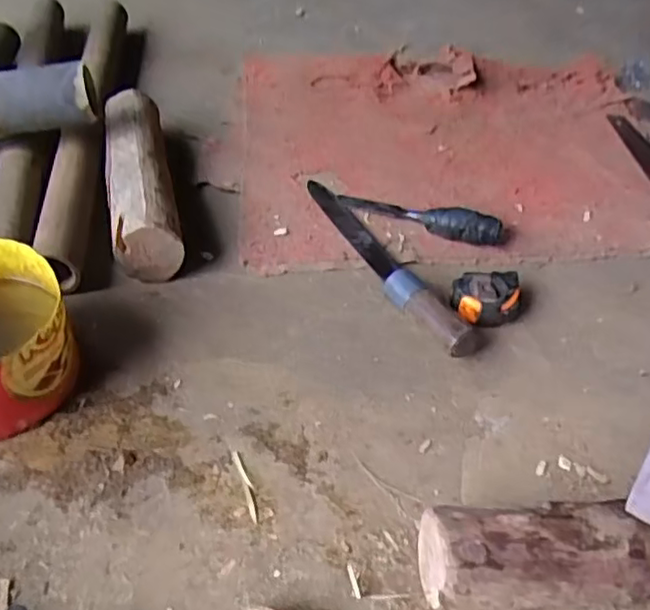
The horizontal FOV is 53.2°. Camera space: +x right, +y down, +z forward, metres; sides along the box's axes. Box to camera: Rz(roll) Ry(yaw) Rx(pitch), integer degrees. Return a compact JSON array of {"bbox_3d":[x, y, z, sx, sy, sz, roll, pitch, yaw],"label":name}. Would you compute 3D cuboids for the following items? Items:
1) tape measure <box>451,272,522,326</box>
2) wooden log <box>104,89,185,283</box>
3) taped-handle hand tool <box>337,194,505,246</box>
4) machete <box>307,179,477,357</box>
[{"bbox_3d":[0.172,-0.007,0.681,0.073,0.035,0.053,-3,47,-8],"label":"tape measure"},{"bbox_3d":[-0.220,-0.154,0.769,0.073,0.071,0.303,-9,48,-13],"label":"wooden log"},{"bbox_3d":[0.113,-0.115,0.768,0.207,0.036,0.040,21,48,15],"label":"taped-handle hand tool"},{"bbox_3d":[0.058,-0.062,0.721,0.047,0.047,0.327,-18,50,-20],"label":"machete"}]

